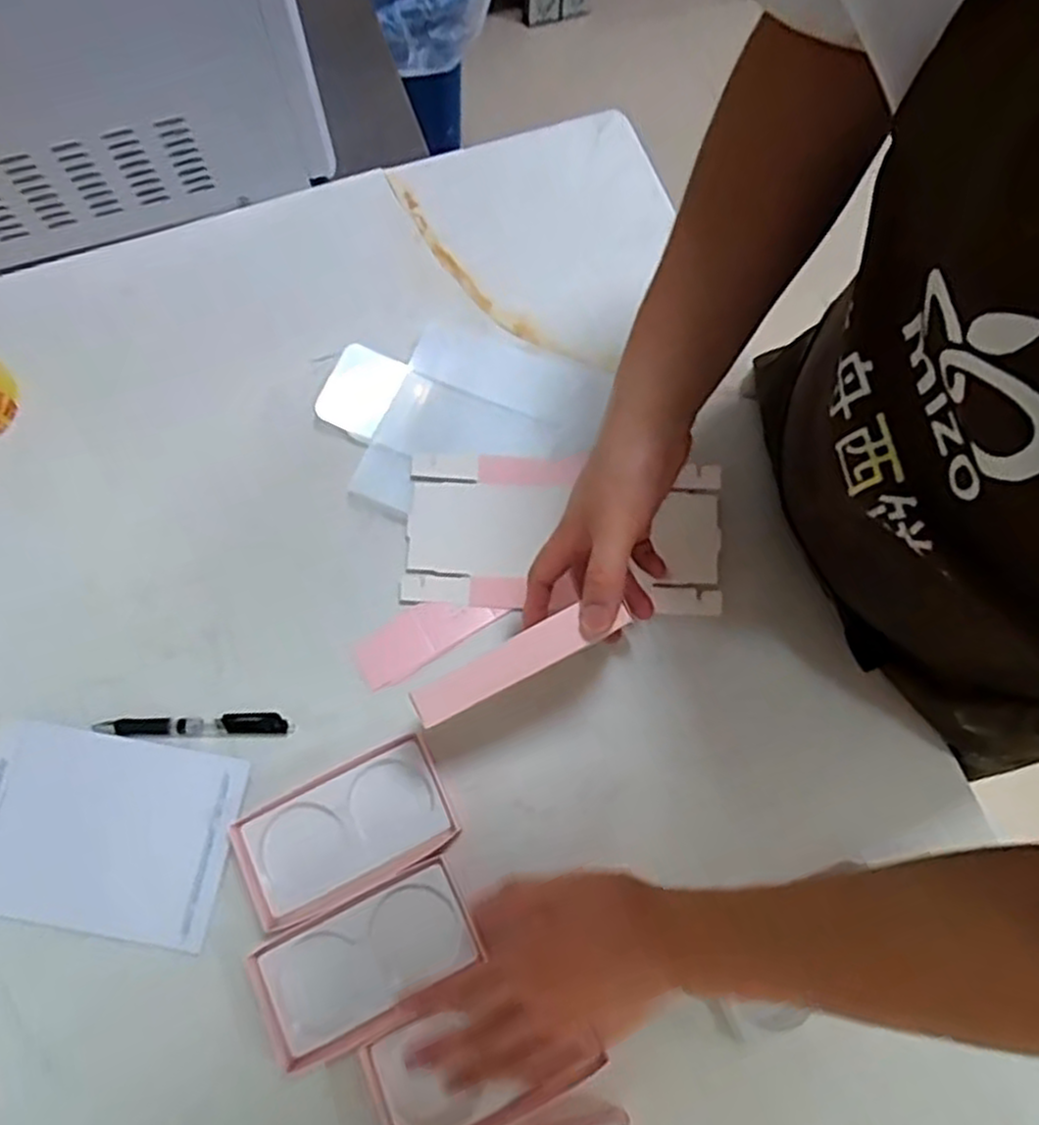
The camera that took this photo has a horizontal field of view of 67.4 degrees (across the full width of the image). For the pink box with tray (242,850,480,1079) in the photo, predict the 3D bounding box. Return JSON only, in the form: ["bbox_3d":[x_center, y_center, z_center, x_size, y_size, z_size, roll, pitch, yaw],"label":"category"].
[{"bbox_3d":[-0.101,0.267,0.520,0.142,0.020,0.082,-24,75,-9],"label":"pink box with tray"}]

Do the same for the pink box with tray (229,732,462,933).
[{"bbox_3d":[-0.121,0.188,0.547,0.145,0.015,0.081,-26,76,-10],"label":"pink box with tray"}]

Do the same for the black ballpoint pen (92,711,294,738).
[{"bbox_3d":[-0.241,0.120,0.579,0.139,0.011,0.016,1,73,-2],"label":"black ballpoint pen"}]

